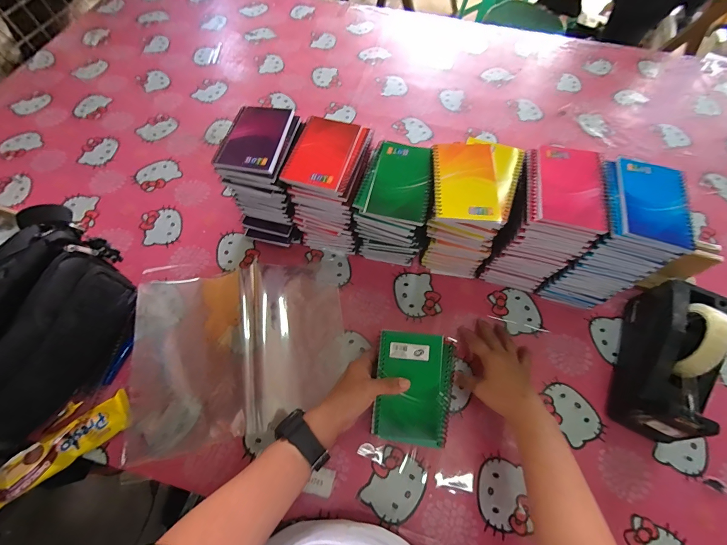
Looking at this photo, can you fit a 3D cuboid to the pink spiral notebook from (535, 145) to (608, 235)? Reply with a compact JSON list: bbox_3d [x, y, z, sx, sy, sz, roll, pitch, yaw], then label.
[{"bbox_3d":[0.270,-0.113,0.422,0.084,0.013,0.129,14,64,6],"label":"pink spiral notebook"}]

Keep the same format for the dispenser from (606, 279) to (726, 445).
[{"bbox_3d":[0.421,0.114,0.435,0.076,0.125,0.200,25,65,11],"label":"dispenser"}]

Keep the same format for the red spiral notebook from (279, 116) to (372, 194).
[{"bbox_3d":[-0.053,-0.173,0.468,0.095,0.014,0.127,14,64,6],"label":"red spiral notebook"}]

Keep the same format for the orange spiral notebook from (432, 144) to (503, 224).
[{"bbox_3d":[0.134,-0.122,0.429,0.082,0.010,0.126,2,63,0],"label":"orange spiral notebook"}]

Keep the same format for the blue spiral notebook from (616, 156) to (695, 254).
[{"bbox_3d":[0.368,-0.092,0.411,0.081,0.013,0.129,14,64,6],"label":"blue spiral notebook"}]

